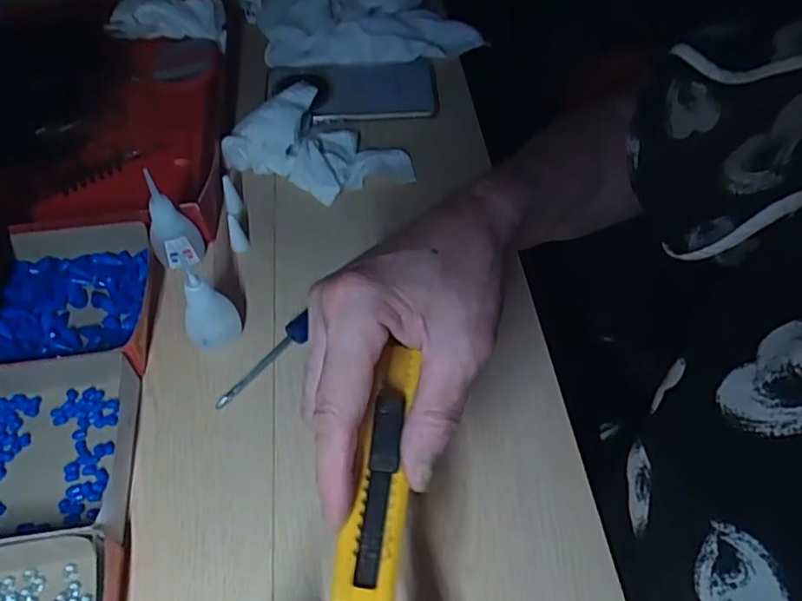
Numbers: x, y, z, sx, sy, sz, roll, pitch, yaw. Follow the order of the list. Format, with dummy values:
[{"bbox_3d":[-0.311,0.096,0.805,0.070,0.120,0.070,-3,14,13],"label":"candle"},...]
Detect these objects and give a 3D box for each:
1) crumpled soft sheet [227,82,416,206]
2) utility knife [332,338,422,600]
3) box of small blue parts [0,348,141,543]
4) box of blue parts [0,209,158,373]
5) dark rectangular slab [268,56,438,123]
[{"bbox_3d":[-0.069,-0.140,0.538,0.153,0.068,0.086,18,55,14],"label":"crumpled soft sheet"},{"bbox_3d":[-0.010,0.082,0.254,0.023,0.010,0.139,5,58,5],"label":"utility knife"},{"bbox_3d":[-0.224,0.093,0.379,0.111,0.038,0.115,-7,53,-4],"label":"box of small blue parts"},{"bbox_3d":[-0.238,-0.003,0.443,0.111,0.040,0.125,-6,53,-4],"label":"box of blue parts"},{"bbox_3d":[-0.049,-0.219,0.627,0.172,0.015,0.105,-7,53,-5],"label":"dark rectangular slab"}]

